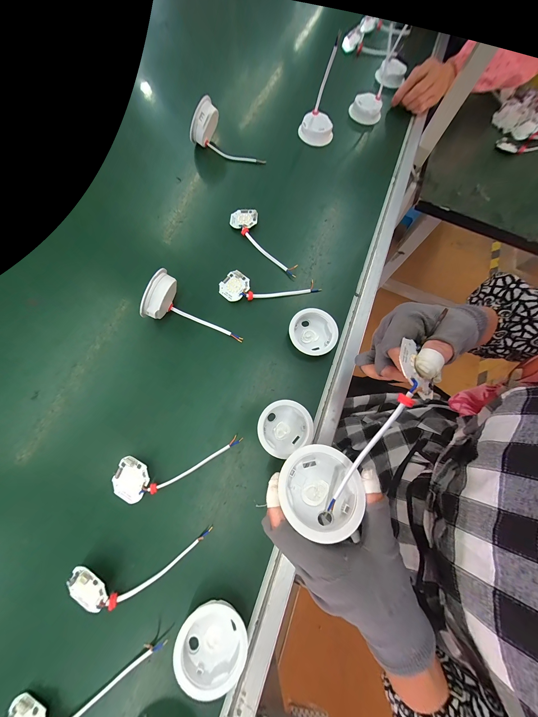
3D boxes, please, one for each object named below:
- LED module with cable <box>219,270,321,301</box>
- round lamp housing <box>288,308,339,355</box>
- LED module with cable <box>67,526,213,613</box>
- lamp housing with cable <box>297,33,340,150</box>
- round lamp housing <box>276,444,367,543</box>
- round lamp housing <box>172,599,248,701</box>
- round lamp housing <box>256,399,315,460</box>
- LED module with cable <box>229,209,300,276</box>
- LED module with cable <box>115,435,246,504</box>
[{"bbox_3d":[0.001,-0.120,0.390,0.160,0.016,0.047,-5,73,-6],"label":"LED module with cable"},{"bbox_3d":[0.066,-0.038,0.369,0.072,0.024,0.070,1,72,-4],"label":"round lamp housing"},{"bbox_3d":[-0.142,0.239,0.267,0.153,0.030,0.047,-11,74,-8],"label":"LED module with cable"},{"bbox_3d":[0.099,-0.492,0.456,0.065,0.116,0.076,7,73,0],"label":"lamp housing with cable"},{"bbox_3d":[0.045,0.118,0.220,0.068,0.028,0.068,-1,56,1],"label":"round lamp housing"},{"bbox_3d":[-0.059,0.301,0.255,0.070,0.024,0.067,1,72,-4],"label":"round lamp housing"},{"bbox_3d":[0.021,0.093,0.326,0.072,0.022,0.067,1,72,-4],"label":"round lamp housing"},{"bbox_3d":[-0.005,-0.206,0.418,0.047,0.014,0.161,-41,80,-15],"label":"LED module with cable"},{"bbox_3d":[-0.117,0.133,0.307,0.161,0.016,0.051,-16,75,-10],"label":"LED module with cable"}]

